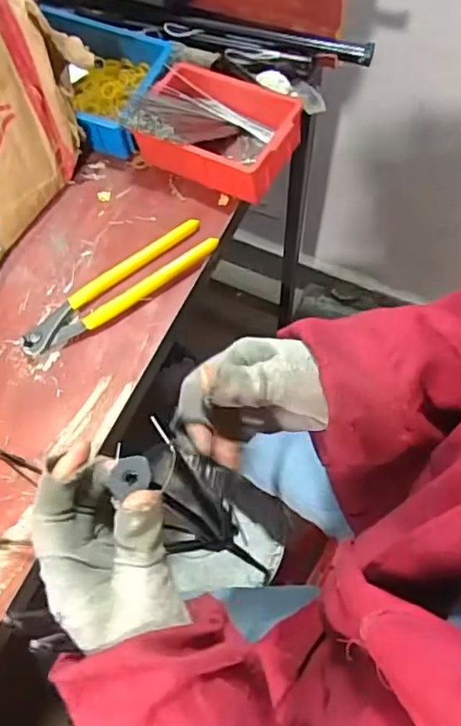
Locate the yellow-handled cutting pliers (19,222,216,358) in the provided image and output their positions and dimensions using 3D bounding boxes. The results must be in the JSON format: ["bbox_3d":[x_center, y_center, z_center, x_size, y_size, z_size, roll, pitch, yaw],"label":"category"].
[{"bbox_3d":[-0.101,-0.068,0.525,0.192,0.022,0.045,-33,69,-12],"label":"yellow-handled cutting pliers"}]

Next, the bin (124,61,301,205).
[{"bbox_3d":[-0.010,-0.224,0.553,0.146,0.062,0.101,22,69,11],"label":"bin"}]

